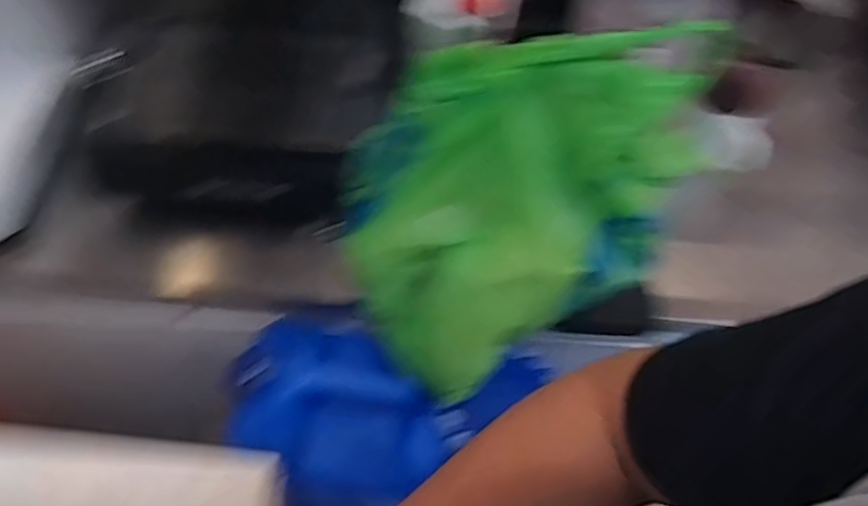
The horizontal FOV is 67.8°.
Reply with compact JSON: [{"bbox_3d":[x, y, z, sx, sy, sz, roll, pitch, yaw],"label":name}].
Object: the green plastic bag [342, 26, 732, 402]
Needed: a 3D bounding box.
[{"bbox_3d":[0.056,-0.054,0.540,0.237,0.268,0.190,-27,64,-18],"label":"green plastic bag"}]

